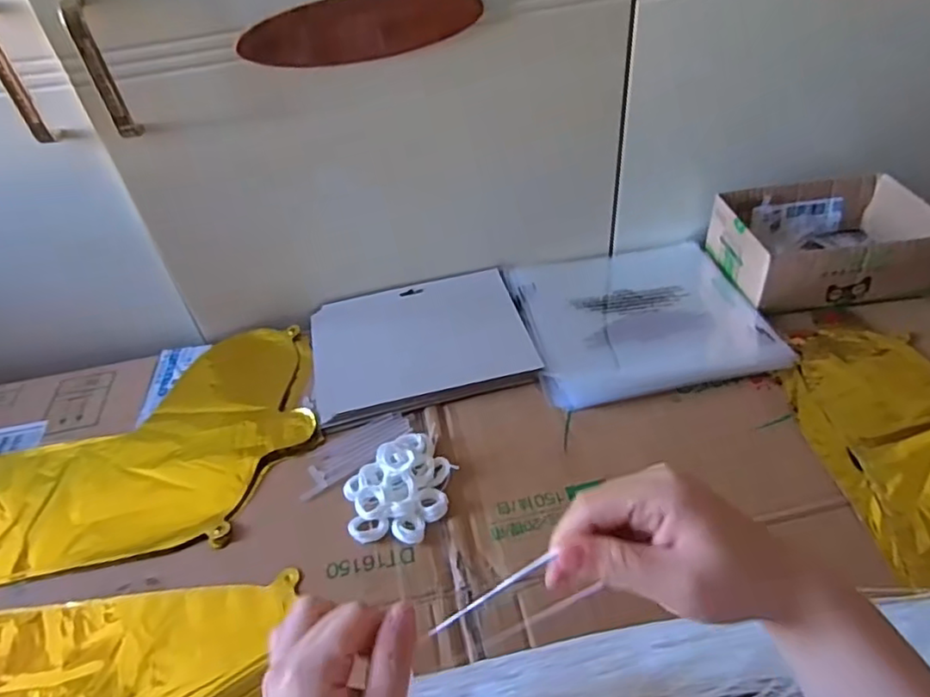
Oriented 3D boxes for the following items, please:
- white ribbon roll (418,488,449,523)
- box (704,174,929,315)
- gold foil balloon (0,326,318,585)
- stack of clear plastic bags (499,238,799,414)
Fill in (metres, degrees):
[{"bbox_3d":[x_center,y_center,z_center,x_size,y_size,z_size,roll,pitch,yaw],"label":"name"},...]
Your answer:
[{"bbox_3d":[-0.024,0.119,0.473,0.022,0.012,0.026,-14,44,-8],"label":"white ribbon roll"},{"bbox_3d":[0.357,-0.107,0.623,0.188,0.065,0.144,-8,43,-2],"label":"box"},{"bbox_3d":[-0.333,0.091,0.547,0.392,0.016,0.234,-10,43,-4],"label":"gold foil balloon"},{"bbox_3d":[0.169,-0.040,0.617,0.224,0.017,0.213,-9,43,-3],"label":"stack of clear plastic bags"}]

